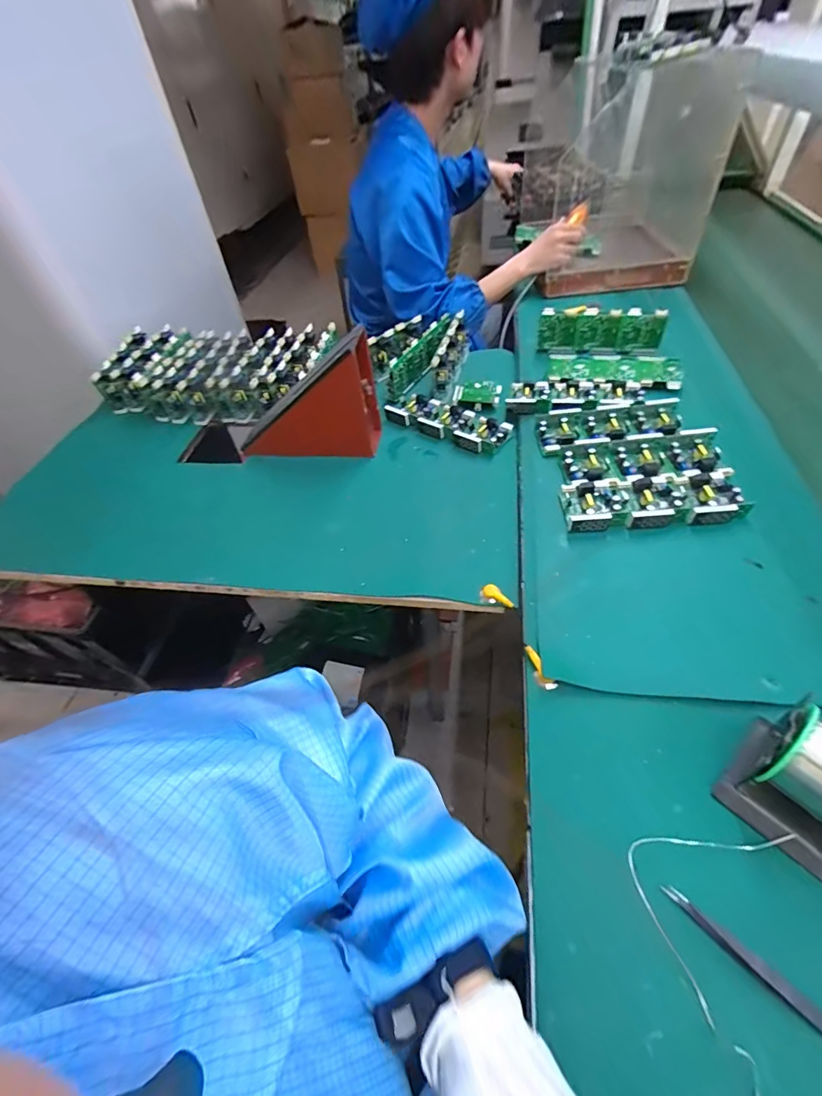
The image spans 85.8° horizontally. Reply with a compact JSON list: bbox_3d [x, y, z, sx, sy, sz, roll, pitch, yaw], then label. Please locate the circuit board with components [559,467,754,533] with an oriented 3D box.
[{"bbox_3d":[0.296,-0.057,0.549,0.200,0.031,0.078,-2,50,5],"label":"circuit board with components"}]

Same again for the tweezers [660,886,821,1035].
[{"bbox_3d":[0.230,0.275,0.286,0.011,0.011,0.125,-39,57,-23],"label":"tweezers"}]

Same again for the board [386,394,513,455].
[{"bbox_3d":[0.060,-0.207,0.725,0.209,0.027,0.075,21,56,22],"label":"board"}]

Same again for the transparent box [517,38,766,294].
[{"bbox_3d":[0.421,-0.770,0.930,0.303,0.326,0.439,-4,50,3],"label":"transparent box"}]

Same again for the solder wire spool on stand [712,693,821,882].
[{"bbox_3d":[0.293,0.176,0.310,0.073,0.083,0.094,-34,55,-20],"label":"solder wire spool on stand"}]

